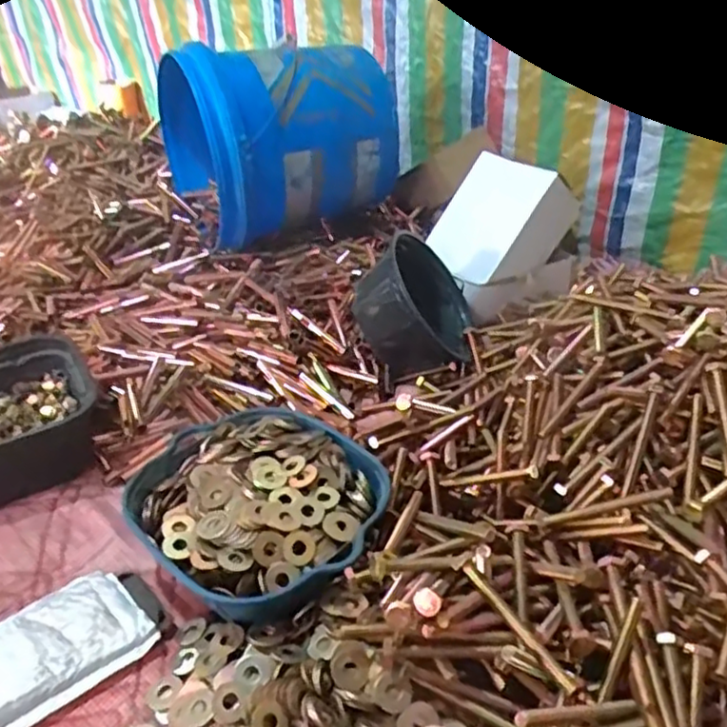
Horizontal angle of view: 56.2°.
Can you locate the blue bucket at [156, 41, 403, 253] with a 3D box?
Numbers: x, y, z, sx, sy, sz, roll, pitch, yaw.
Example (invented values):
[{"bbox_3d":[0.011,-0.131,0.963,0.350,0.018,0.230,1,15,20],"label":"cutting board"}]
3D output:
[{"bbox_3d":[-0.132,-0.344,1.002,0.276,0.231,0.289,-21,39,-27],"label":"blue bucket"}]

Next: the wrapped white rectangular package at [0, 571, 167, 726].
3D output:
[{"bbox_3d":[-0.238,0.210,0.488,0.178,0.027,0.093,-27,42,-33],"label":"wrapped white rectangular package"}]

